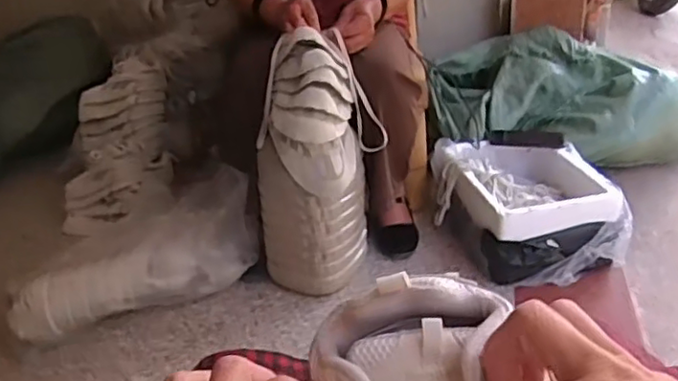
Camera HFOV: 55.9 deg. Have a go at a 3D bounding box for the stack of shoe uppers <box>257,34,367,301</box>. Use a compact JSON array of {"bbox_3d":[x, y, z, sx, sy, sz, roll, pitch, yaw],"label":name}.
[{"bbox_3d":[-0.054,-0.033,1.202,0.206,0.471,0.183,-5,28,-1],"label":"stack of shoe uppers"}]

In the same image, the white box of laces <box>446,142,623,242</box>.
[{"bbox_3d":[0.394,-0.019,1.365,0.291,0.086,0.337,-6,28,-4],"label":"white box of laces"}]

